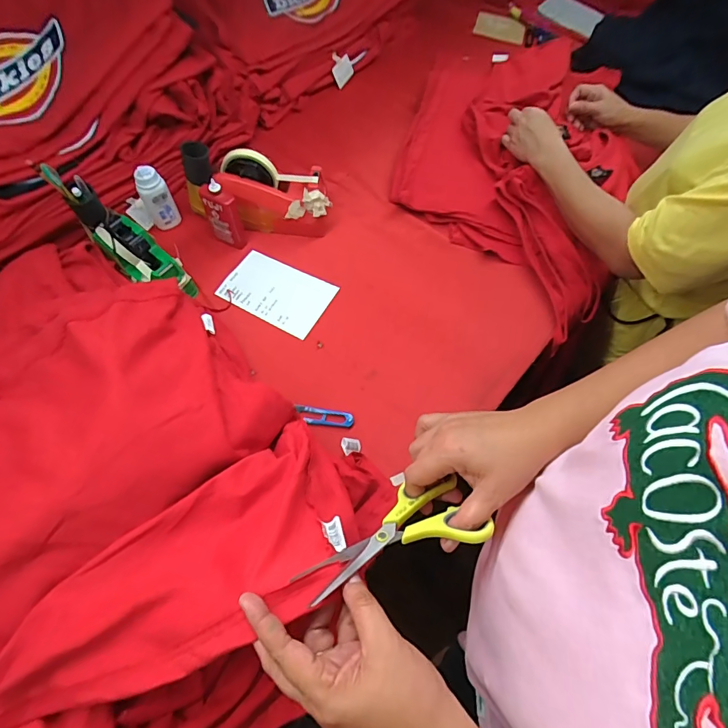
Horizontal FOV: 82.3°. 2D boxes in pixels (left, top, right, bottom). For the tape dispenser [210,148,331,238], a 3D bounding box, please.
[{"bbox_3d":[-0.142,-0.273,0.673,0.173,0.119,0.063,2,61,1],"label":"tape dispenser"}]

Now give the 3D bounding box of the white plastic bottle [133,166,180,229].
[{"bbox_3d":[-0.328,-0.259,0.669,0.043,0.110,0.030,-29,65,-15],"label":"white plastic bottle"}]

